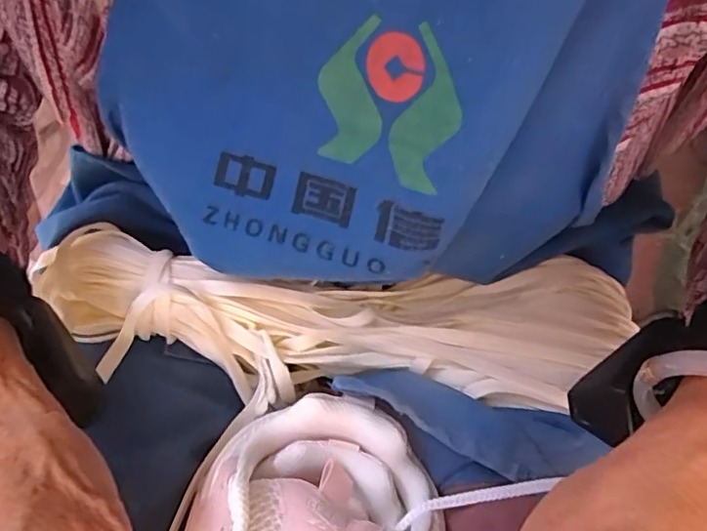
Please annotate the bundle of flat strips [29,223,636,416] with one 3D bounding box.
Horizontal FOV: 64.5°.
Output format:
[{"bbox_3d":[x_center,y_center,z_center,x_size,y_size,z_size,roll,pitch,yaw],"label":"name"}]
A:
[{"bbox_3d":[0.003,0.028,0.305,0.312,0.032,0.093,2,62,4],"label":"bundle of flat strips"}]

